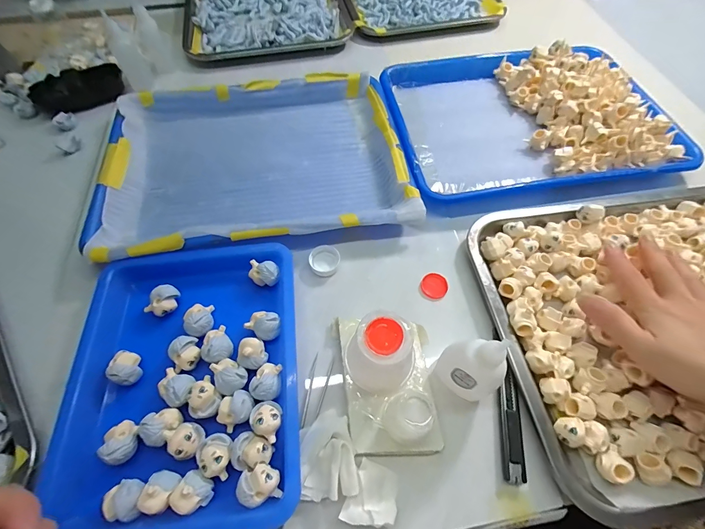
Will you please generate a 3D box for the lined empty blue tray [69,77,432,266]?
[{"bbox_3d":[-0.112,-0.129,0.381,0.330,0.035,0.252,-9,61,-4],"label":"lined empty blue tray"}]

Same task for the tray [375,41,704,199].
[{"bbox_3d":[0.215,-0.191,0.410,0.328,0.037,0.256,-6,61,-3],"label":"tray"}]

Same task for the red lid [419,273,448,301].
[{"bbox_3d":[0.079,0.021,0.317,0.025,0.004,0.028,22,63,12],"label":"red lid"}]

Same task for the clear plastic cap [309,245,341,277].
[{"bbox_3d":[-0.028,-0.004,0.329,0.029,0.009,0.032,26,64,14],"label":"clear plastic cap"}]

